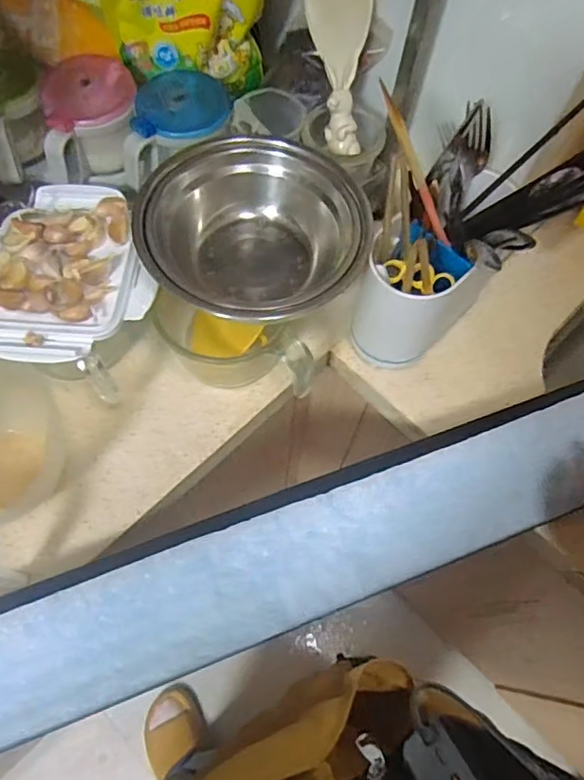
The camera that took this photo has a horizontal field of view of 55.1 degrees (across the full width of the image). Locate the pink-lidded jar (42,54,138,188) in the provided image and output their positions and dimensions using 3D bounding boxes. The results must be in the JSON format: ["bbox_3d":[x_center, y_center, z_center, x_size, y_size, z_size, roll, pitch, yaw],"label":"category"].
[{"bbox_3d":[-0.192,-0.253,0.545,0.084,0.076,0.113,1,67,-2],"label":"pink-lidded jar"}]

